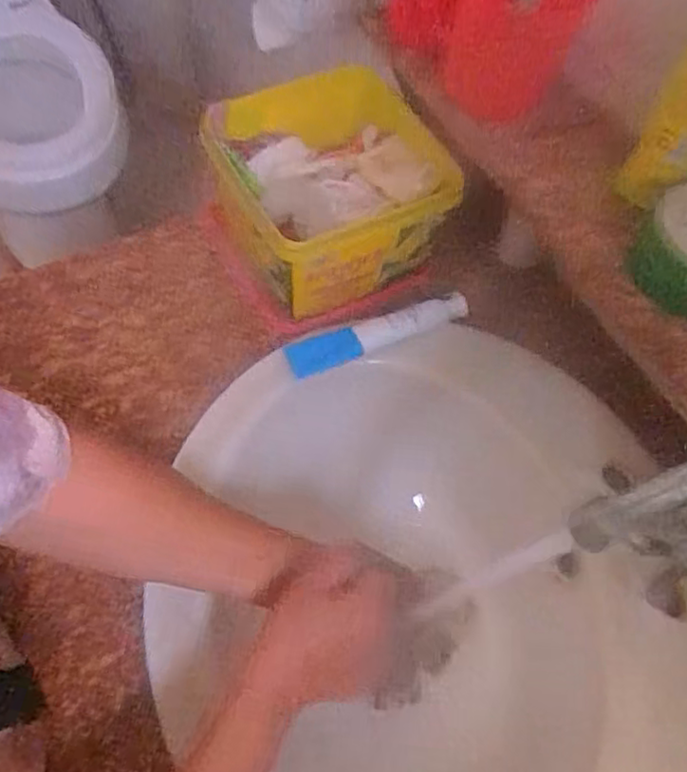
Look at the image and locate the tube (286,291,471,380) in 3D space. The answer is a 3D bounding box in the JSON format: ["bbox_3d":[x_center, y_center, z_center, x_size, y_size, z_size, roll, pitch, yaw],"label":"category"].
[{"bbox_3d":[0.034,-0.050,0.613,0.177,0.023,0.035,-16,63,-12],"label":"tube"}]

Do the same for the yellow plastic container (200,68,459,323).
[{"bbox_3d":[-0.022,-0.183,0.629,0.172,0.113,0.206,-31,67,-18],"label":"yellow plastic container"}]

